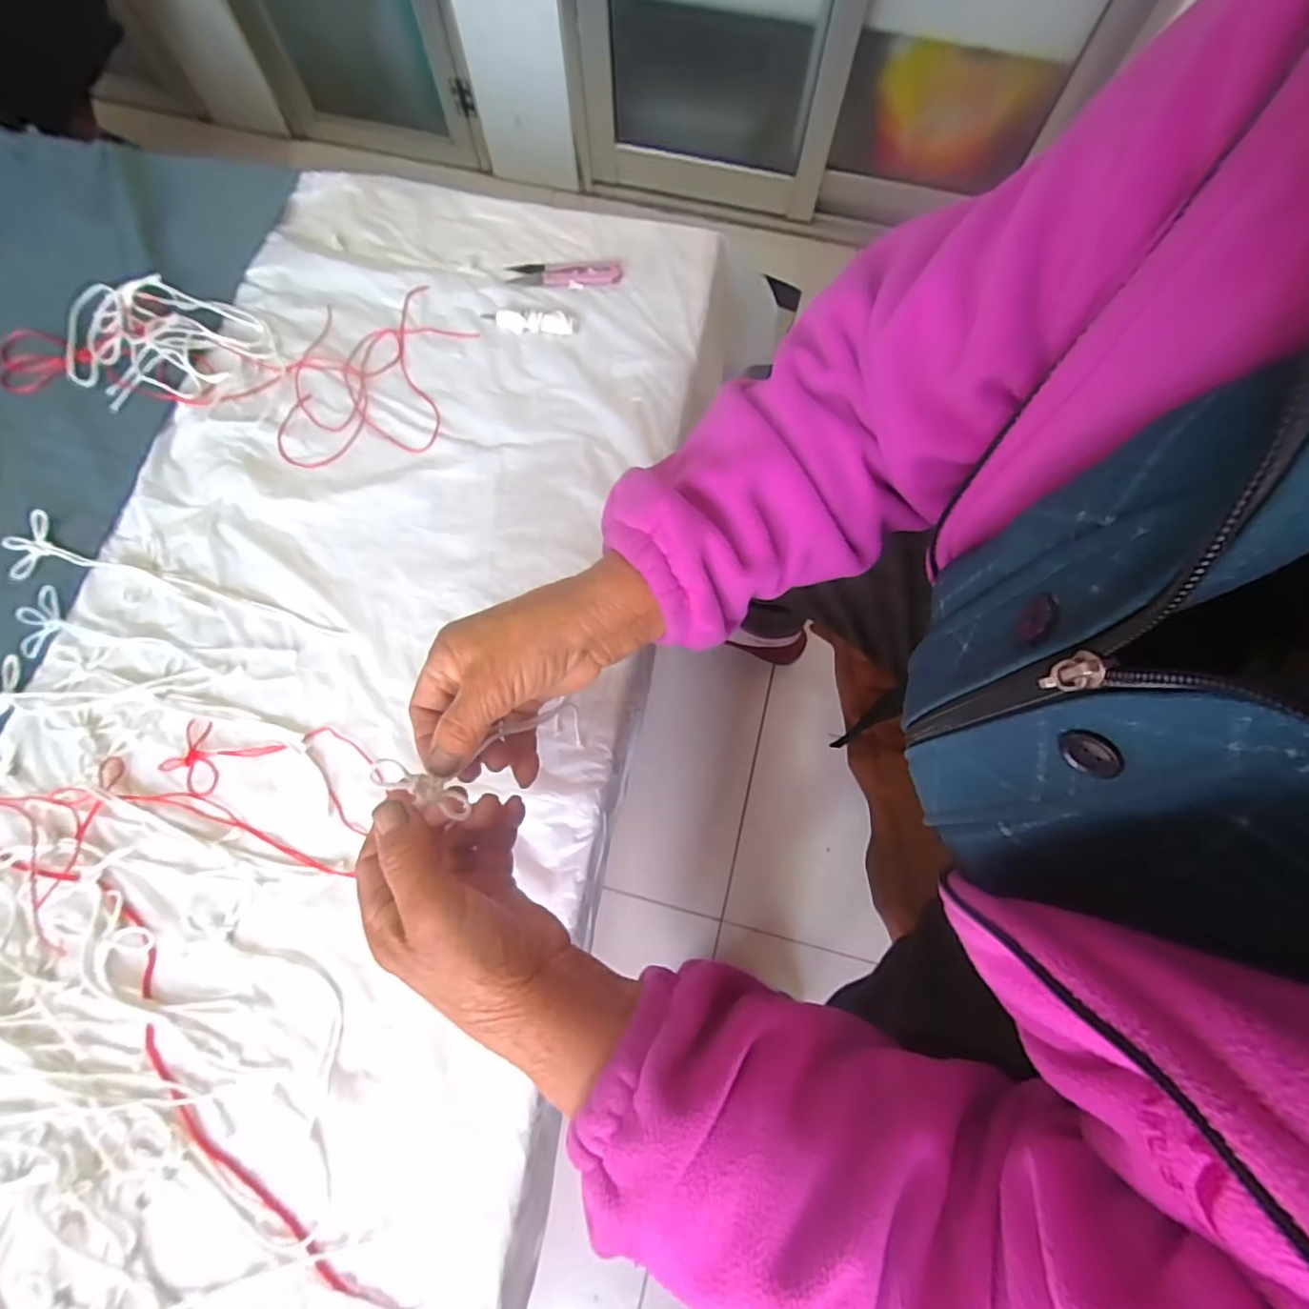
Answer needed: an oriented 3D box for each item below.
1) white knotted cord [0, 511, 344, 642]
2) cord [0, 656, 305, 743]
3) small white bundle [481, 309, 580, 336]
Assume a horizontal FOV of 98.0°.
[{"bbox_3d":[-0.356,-0.048,0.417,0.272,0.008,0.048,17,75,5],"label":"white knotted cord"},{"bbox_3d":[-0.358,0.031,0.394,0.232,0.005,0.051,1,74,0],"label":"cord"},{"bbox_3d":[-0.107,-0.286,0.485,0.082,0.010,0.019,4,74,1],"label":"small white bundle"}]

